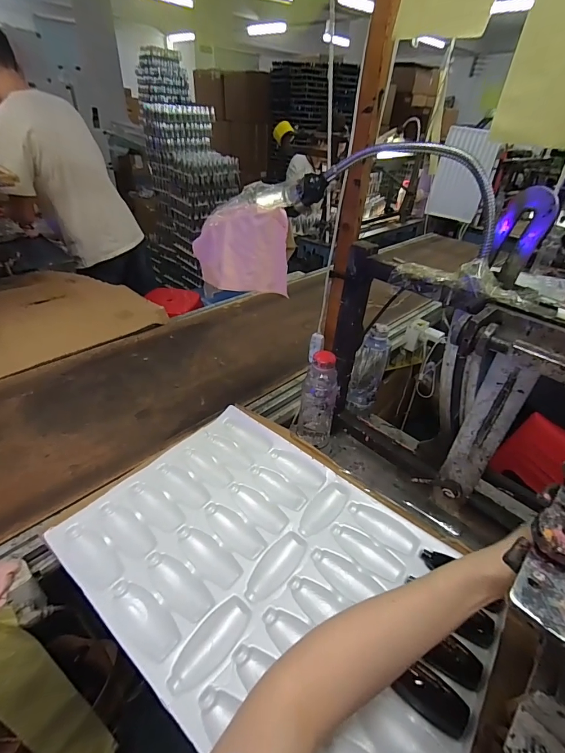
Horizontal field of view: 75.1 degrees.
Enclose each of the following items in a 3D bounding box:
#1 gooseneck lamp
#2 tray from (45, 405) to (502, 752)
[{"bbox_3d":[0.098,-0.230,0.456,0.327,0.106,0.071,21,39,21],"label":"gooseneck lamp"},{"bbox_3d":[-0.012,0.248,0.498,0.523,0.027,0.362,29,44,28],"label":"tray"}]

